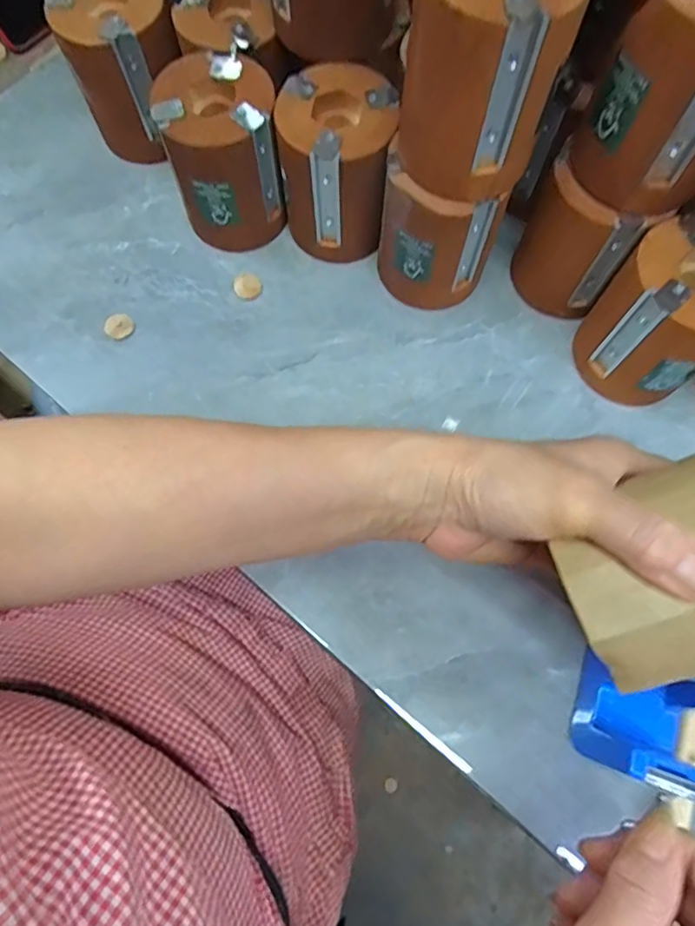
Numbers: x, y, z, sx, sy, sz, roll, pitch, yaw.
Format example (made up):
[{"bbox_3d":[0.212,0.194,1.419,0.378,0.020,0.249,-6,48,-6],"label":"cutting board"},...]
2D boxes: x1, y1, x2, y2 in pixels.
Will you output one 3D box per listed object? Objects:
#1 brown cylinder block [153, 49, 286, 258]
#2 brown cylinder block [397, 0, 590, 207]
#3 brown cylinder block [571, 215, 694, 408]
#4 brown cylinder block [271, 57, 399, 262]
[{"bbox_3d":[-0.085,-0.212,0.403,0.076,0.107,0.074,-16,74,-4],"label":"brown cylinder block"},{"bbox_3d":[0.067,-0.200,0.288,0.076,0.097,0.078,19,75,6],"label":"brown cylinder block"},{"bbox_3d":[0.197,-0.091,0.362,0.077,0.098,0.075,38,77,10],"label":"brown cylinder block"},{"bbox_3d":[-0.007,-0.203,0.398,0.077,0.101,0.076,8,74,2],"label":"brown cylinder block"}]

